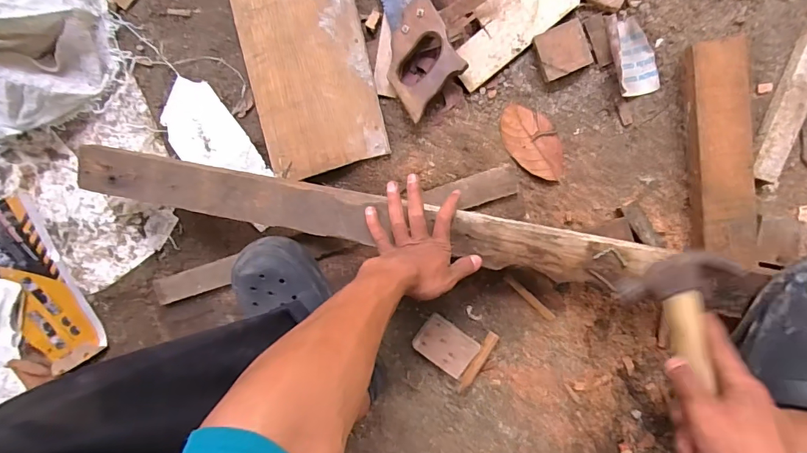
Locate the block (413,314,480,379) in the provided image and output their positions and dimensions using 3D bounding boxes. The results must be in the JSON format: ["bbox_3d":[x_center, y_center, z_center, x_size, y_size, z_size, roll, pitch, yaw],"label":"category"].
[{"bbox_3d":[0.059,0.167,0.630,0.082,0.022,0.059,35,99,3],"label":"block"}]

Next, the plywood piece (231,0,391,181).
[{"bbox_3d":[-0.129,-0.208,0.617,0.171,0.018,0.262,-11,95,9],"label":"plywood piece"}]

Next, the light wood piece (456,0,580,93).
[{"bbox_3d":[0.129,-0.274,0.589,0.171,0.011,0.100,-38,90,10],"label":"light wood piece"}]

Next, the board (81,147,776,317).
[{"bbox_3d":[-0.013,-0.002,0.551,0.824,0.024,0.065,10,97,6],"label":"board"}]

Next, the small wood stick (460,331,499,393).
[{"bbox_3d":[0.105,0.190,0.630,0.017,0.015,0.091,31,99,3],"label":"small wood stick"}]

